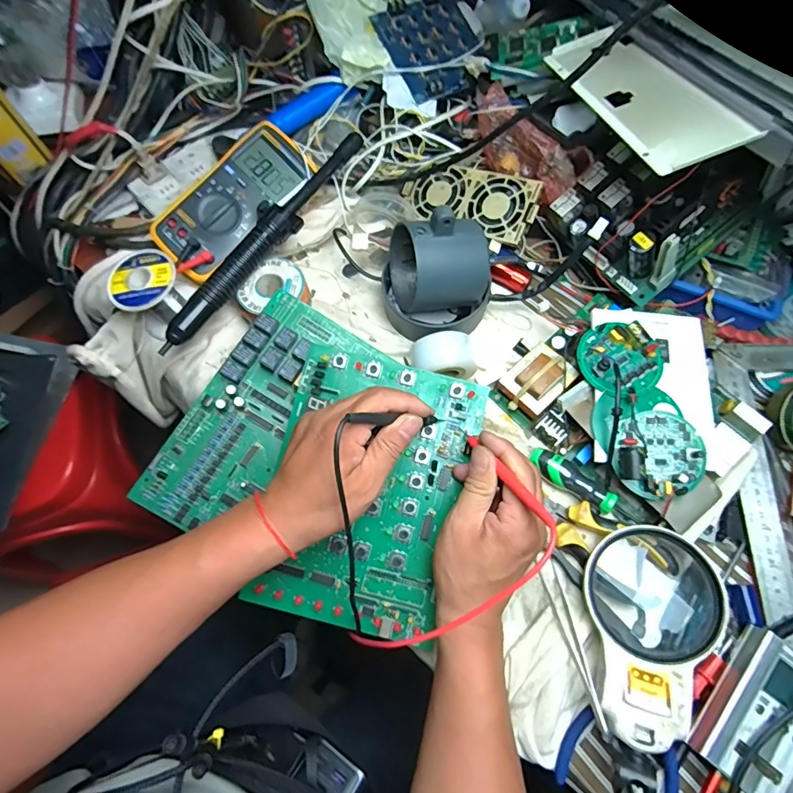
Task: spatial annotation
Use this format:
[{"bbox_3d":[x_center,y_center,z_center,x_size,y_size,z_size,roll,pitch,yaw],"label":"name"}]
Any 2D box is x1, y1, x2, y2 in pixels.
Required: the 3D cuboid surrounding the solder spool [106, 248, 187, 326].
[{"bbox_3d":[-0.240,-0.101,0.470,0.059,0.064,0.064,-20,70,-7],"label":"solder spool"}]

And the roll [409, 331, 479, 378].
[{"bbox_3d":[0.044,-0.035,0.450,0.061,0.048,0.036,0,69,1],"label":"roll"}]

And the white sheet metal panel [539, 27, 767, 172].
[{"bbox_3d":[0.193,-0.240,0.373,0.075,0.007,0.180,-24,62,-1],"label":"white sheet metal panel"}]

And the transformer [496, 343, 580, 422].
[{"bbox_3d":[0.131,-0.014,0.444,0.050,0.039,0.058,42,75,15],"label":"transformer"}]

